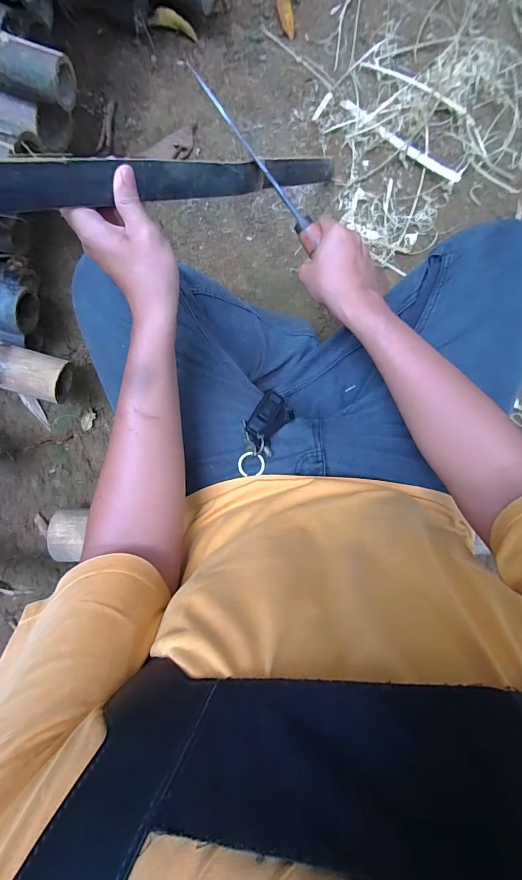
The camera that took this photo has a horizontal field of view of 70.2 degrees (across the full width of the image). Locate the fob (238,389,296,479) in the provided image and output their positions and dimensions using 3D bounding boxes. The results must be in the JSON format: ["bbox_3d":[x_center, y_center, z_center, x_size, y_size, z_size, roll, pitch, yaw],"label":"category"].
[{"bbox_3d":[0.004,-0.010,0.467,0.053,0.021,0.112,25,70,-4],"label":"fob"}]

